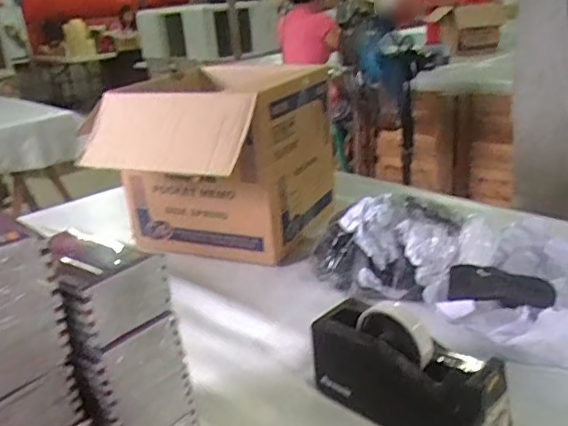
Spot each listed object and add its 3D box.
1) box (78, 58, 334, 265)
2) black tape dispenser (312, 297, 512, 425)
[{"bbox_3d":[-0.117,-0.079,0.999,0.304,0.290,0.350,8,24,26],"label":"box"},{"bbox_3d":[0.126,0.166,0.583,0.072,0.114,0.204,-23,29,-39],"label":"black tape dispenser"}]

